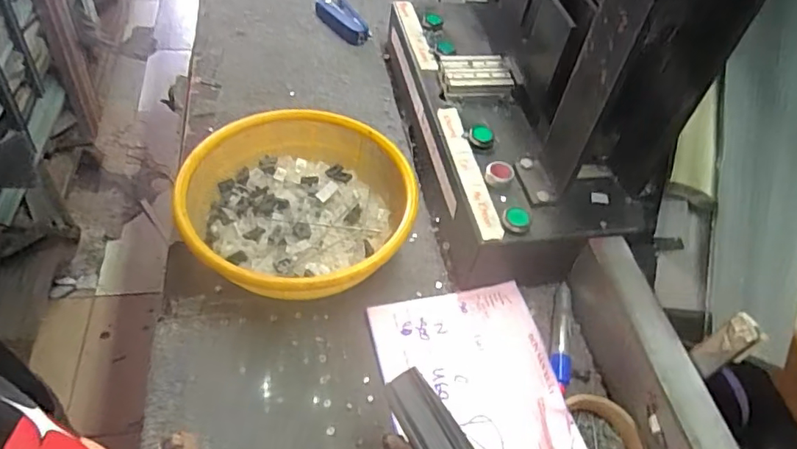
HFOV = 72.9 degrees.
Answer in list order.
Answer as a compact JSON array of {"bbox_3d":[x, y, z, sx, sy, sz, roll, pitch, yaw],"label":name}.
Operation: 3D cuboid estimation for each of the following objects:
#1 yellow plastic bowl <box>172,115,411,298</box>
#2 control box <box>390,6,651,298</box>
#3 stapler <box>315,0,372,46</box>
[{"bbox_3d":[-0.102,-0.010,0.567,0.223,0.089,0.226,3,49,-4],"label":"yellow plastic bowl"},{"bbox_3d":[0.123,-0.137,0.689,0.201,0.111,0.444,-3,51,-13],"label":"control box"},{"bbox_3d":[-0.090,-0.325,0.869,0.053,0.036,0.108,-25,59,-28],"label":"stapler"}]

